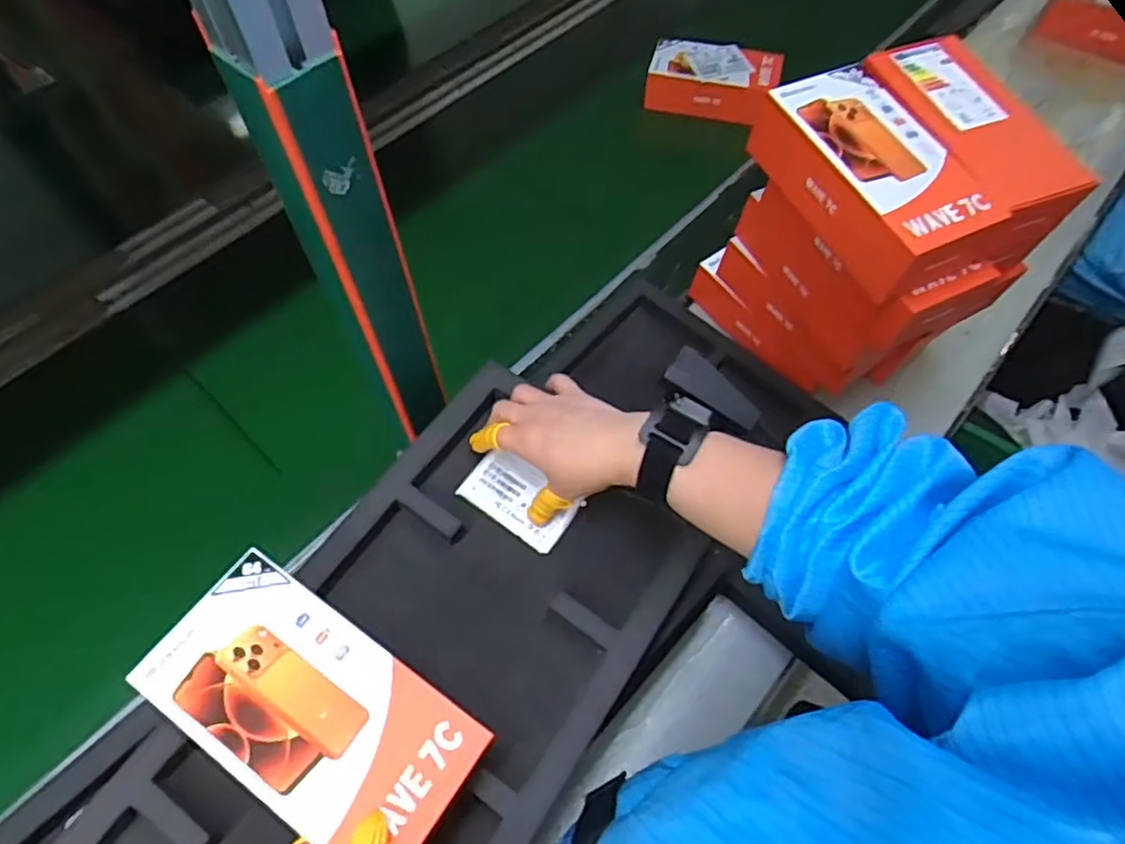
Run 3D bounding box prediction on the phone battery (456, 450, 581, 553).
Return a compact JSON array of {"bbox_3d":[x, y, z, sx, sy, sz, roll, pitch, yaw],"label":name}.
[{"bbox_3d":[-0.032,0.059,0.498,0.081,0.009,0.048,30,64,16],"label":"phone battery"}]

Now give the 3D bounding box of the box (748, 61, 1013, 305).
[{"bbox_3d":[0.235,-0.187,0.504,0.102,0.062,0.180,-22,62,-13],"label":"box"}]

